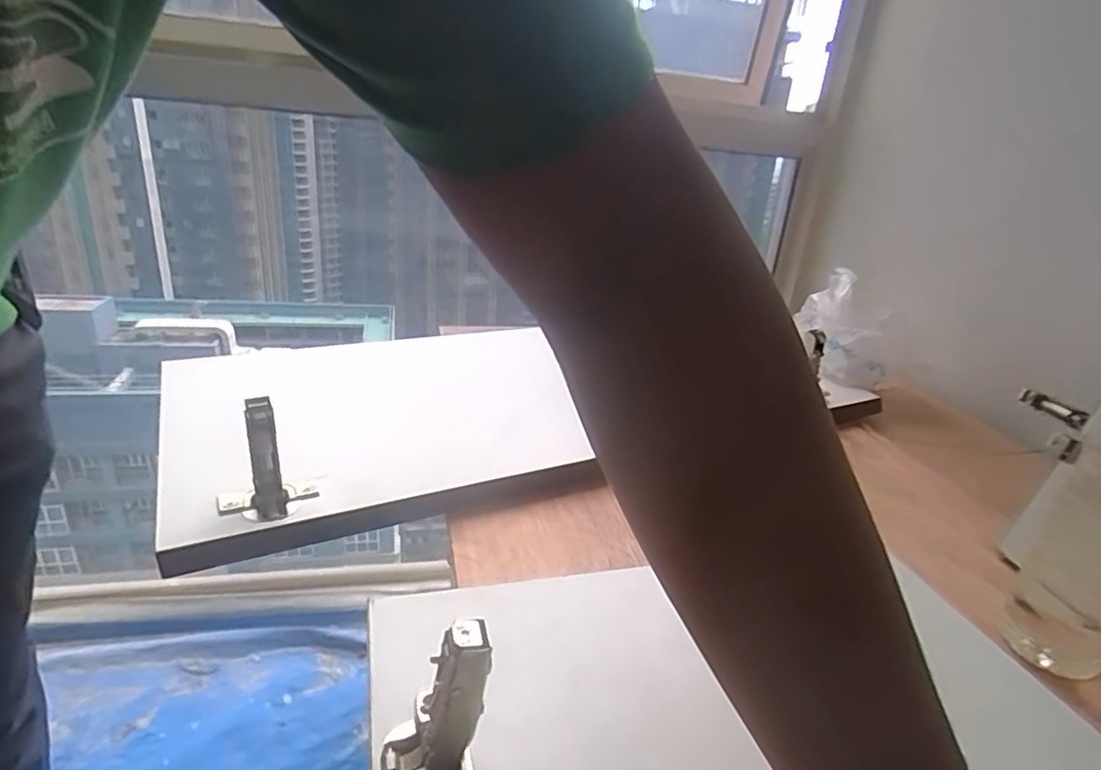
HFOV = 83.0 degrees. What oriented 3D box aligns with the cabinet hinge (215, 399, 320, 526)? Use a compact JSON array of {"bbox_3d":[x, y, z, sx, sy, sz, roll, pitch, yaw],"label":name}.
[{"bbox_3d":[-0.184,0.048,0.397,0.057,0.075,0.027,-6,25,-25],"label":"cabinet hinge"}]

